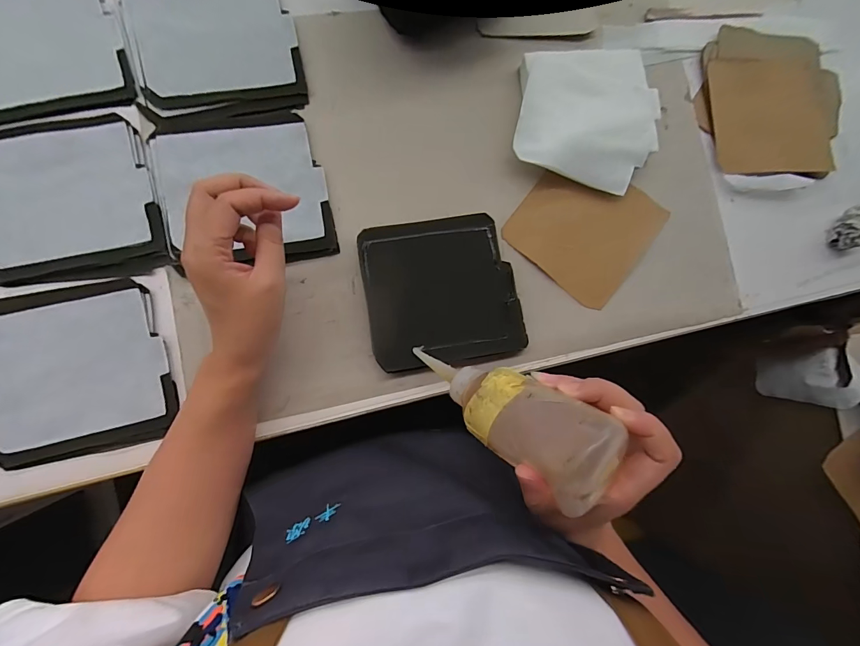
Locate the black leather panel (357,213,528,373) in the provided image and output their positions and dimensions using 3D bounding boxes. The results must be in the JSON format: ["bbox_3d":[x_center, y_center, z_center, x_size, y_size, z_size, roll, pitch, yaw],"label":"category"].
[{"bbox_3d":[0.011,-0.031,0.356,0.136,0.013,0.133,-7,86,-8],"label":"black leather panel"}]

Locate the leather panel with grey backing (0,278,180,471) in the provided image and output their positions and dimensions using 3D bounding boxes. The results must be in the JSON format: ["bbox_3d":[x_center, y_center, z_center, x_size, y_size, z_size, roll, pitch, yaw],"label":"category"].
[{"bbox_3d":[-0.288,0.037,0.311,0.137,0.006,0.136,-12,87,-9],"label":"leather panel with grey backing"}]

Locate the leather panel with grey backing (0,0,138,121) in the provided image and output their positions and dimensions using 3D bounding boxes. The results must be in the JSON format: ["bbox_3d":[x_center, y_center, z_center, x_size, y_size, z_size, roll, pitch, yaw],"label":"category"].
[{"bbox_3d":[-0.343,-0.243,0.330,0.139,0.005,0.134,-15,88,-9],"label":"leather panel with grey backing"}]

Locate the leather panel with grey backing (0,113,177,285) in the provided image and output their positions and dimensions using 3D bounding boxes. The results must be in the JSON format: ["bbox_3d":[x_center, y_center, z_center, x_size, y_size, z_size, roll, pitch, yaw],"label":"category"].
[{"bbox_3d":[-0.307,-0.103,0.326,0.146,0.010,0.134,-11,90,-7],"label":"leather panel with grey backing"}]

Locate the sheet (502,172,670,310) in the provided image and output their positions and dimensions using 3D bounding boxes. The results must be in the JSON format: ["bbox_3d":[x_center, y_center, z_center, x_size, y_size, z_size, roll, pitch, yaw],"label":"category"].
[{"bbox_3d":[0.155,-0.097,0.388,0.126,0.007,0.128,39,85,1],"label":"sheet"}]

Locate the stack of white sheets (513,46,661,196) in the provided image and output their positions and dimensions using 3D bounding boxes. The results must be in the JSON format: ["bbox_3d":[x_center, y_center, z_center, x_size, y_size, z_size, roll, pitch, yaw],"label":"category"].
[{"bbox_3d":[0.159,-0.207,0.385,0.140,0.030,0.135,8,84,-7],"label":"stack of white sheets"}]

